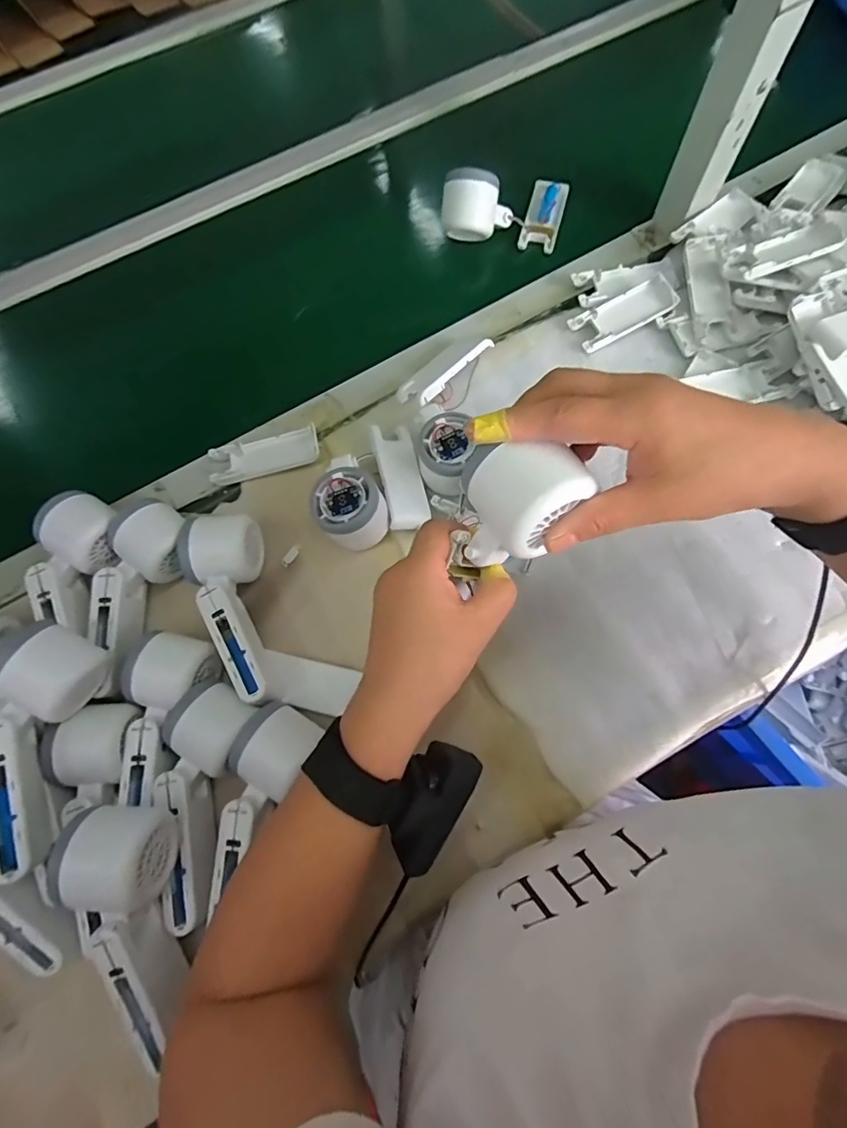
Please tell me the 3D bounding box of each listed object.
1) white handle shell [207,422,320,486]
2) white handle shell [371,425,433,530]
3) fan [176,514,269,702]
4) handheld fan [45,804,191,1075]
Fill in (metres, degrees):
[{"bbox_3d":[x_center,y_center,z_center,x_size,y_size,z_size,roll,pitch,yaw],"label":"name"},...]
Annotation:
[{"bbox_3d":[-0.154,-0.106,0.495,0.105,0.012,0.043,-14,71,-2],"label":"white handle shell"},{"bbox_3d":[-0.021,-0.084,0.468,0.037,0.021,0.104,-13,71,-2],"label":"white handle shell"},{"bbox_3d":[-0.163,0.037,0.425,0.057,0.048,0.159,-12,71,-2],"label":"fan"},{"bbox_3d":[-0.191,0.237,0.332,0.065,0.056,0.156,-17,91,-3],"label":"handheld fan"}]

